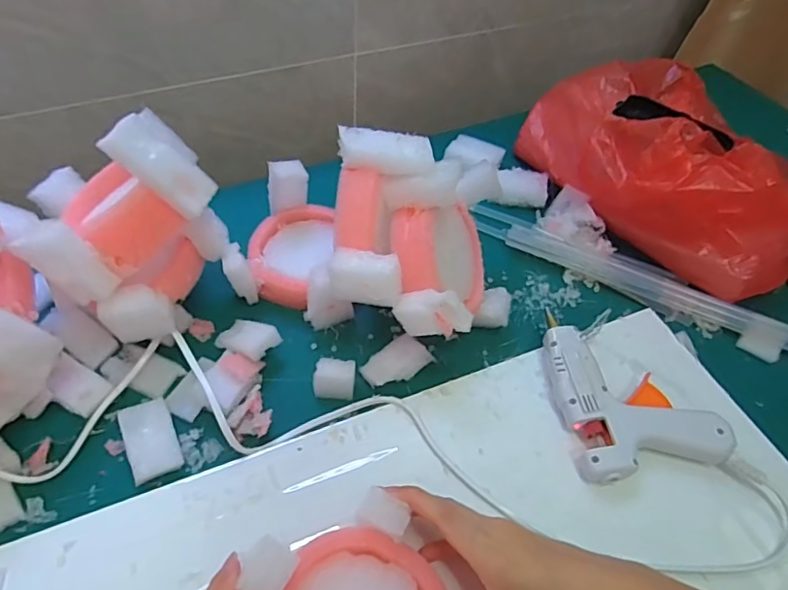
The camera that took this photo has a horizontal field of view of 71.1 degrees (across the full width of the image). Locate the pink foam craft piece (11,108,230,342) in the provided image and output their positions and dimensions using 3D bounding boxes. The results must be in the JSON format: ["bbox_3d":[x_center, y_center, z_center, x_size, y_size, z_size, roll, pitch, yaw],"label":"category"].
[{"bbox_3d":[-0.177,-0.039,0.386,0.077,0.144,0.116,20,51,10],"label":"pink foam craft piece"}]

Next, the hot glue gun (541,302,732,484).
[{"bbox_3d":[0.174,0.072,0.421,0.106,0.031,0.130,-5,51,-10],"label":"hot glue gun"}]

